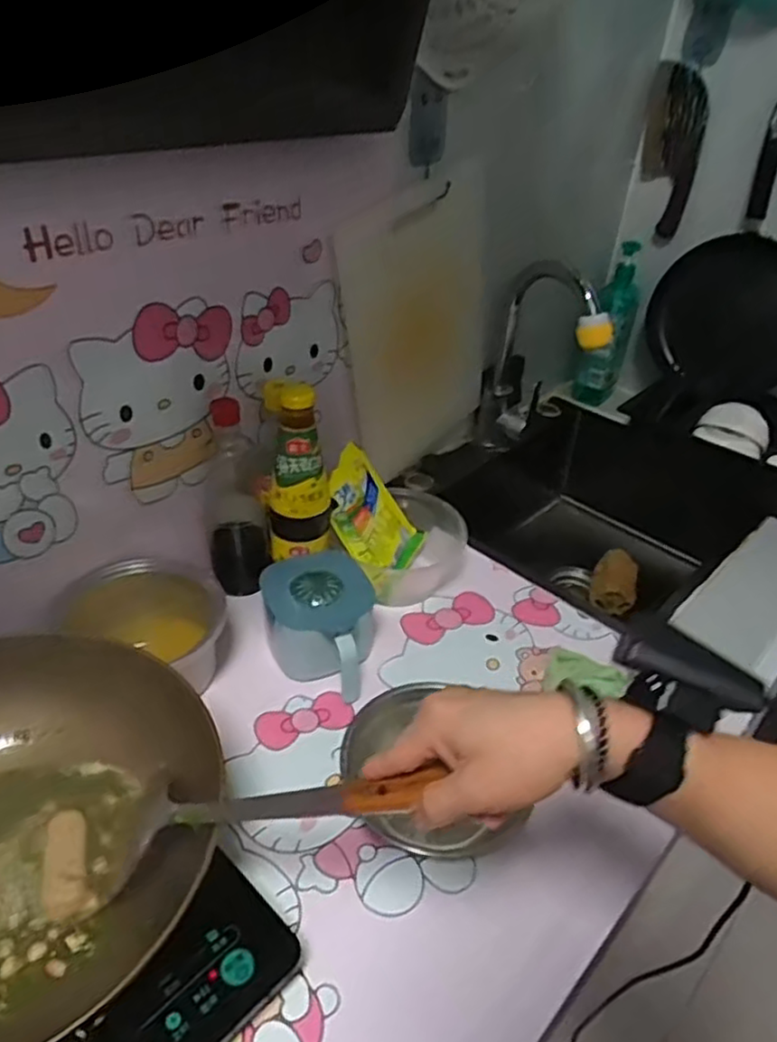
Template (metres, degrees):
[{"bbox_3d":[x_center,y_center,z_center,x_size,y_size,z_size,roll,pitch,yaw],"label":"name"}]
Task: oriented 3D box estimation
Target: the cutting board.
[{"bbox_3d":[0.043,-0.248,0.943,0.243,0.384,0.019,-37,52,-27],"label":"cutting board"}]

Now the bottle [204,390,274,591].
[{"bbox_3d":[-0.173,-0.031,0.800,0.065,0.218,0.078,-8,35,-23],"label":"bottle"}]

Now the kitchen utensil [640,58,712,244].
[{"bbox_3d":[0.430,-0.565,1.088,0.013,0.231,0.101,-24,43,-39],"label":"kitchen utensil"}]

